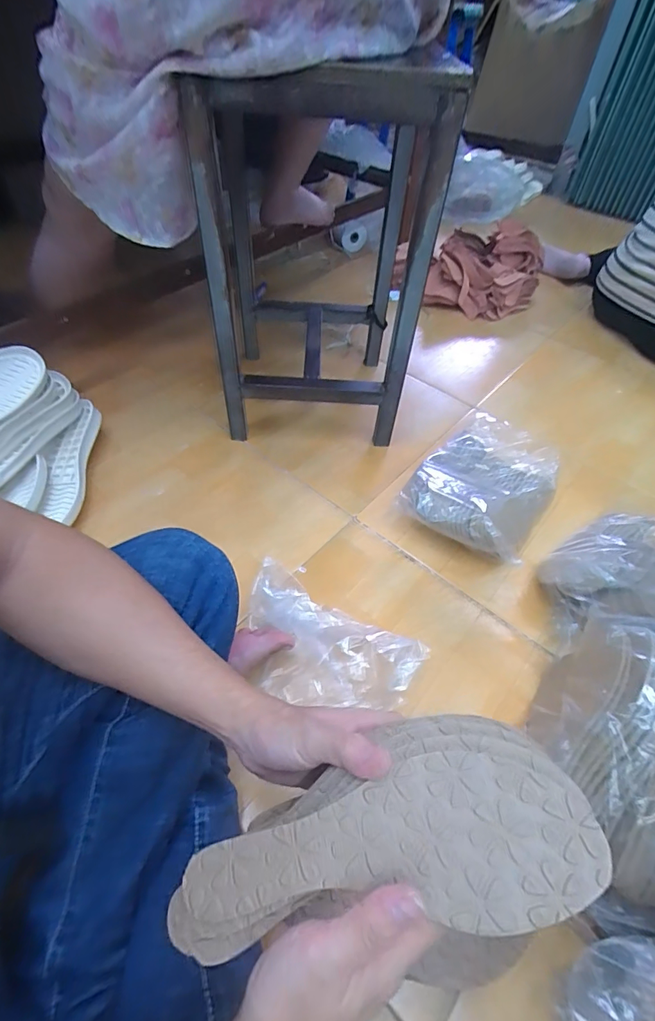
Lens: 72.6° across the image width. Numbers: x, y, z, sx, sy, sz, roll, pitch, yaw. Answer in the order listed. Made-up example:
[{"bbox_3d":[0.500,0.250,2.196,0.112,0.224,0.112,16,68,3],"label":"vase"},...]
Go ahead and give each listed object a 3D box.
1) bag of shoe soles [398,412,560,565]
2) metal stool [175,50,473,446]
[{"bbox_3d":[0.266,-0.049,0.739,0.192,0.079,0.293,29,55,20],"label":"bag of shoe soles"},{"bbox_3d":[-0.019,-0.377,0.713,0.295,0.499,0.299,0,50,-3],"label":"metal stool"}]

